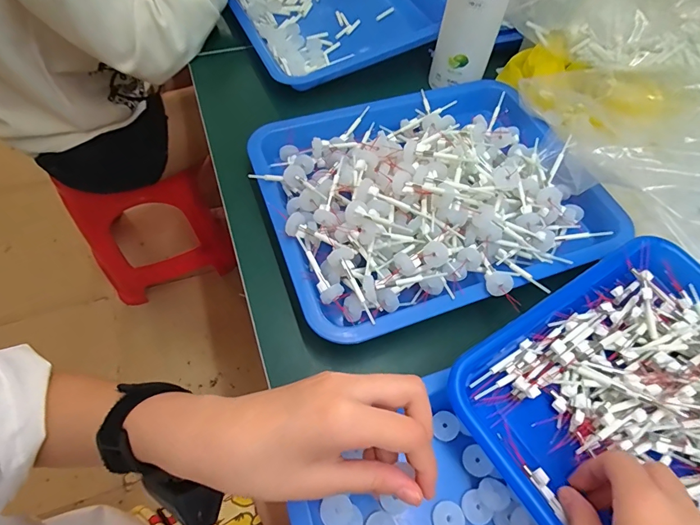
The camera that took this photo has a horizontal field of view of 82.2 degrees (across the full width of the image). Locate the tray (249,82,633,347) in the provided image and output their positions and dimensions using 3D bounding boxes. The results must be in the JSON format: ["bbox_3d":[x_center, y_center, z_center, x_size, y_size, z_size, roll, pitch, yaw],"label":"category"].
[{"bbox_3d":[0.081,-0.084,0.396,0.324,0.068,0.264,-17,62,-12],"label":"tray"}]

